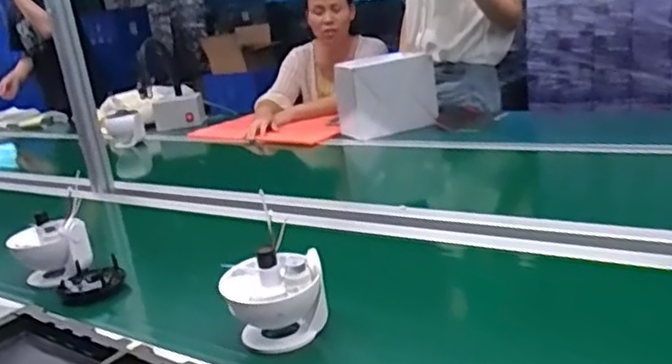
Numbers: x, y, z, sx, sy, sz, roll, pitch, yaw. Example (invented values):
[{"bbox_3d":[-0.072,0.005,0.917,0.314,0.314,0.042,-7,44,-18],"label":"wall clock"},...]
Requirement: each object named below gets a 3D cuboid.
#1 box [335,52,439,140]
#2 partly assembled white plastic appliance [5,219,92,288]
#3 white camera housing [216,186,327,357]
[{"bbox_3d":[0.134,-0.235,1.775,0.250,0.196,0.119,-15,18,-23],"label":"box"},{"bbox_3d":[-0.468,0.118,1.079,0.106,0.091,0.070,-15,18,-23],"label":"partly assembled white plastic appliance"},{"bbox_3d":[-0.078,0.127,0.810,0.115,0.133,0.125,-11,17,-9],"label":"white camera housing"}]

